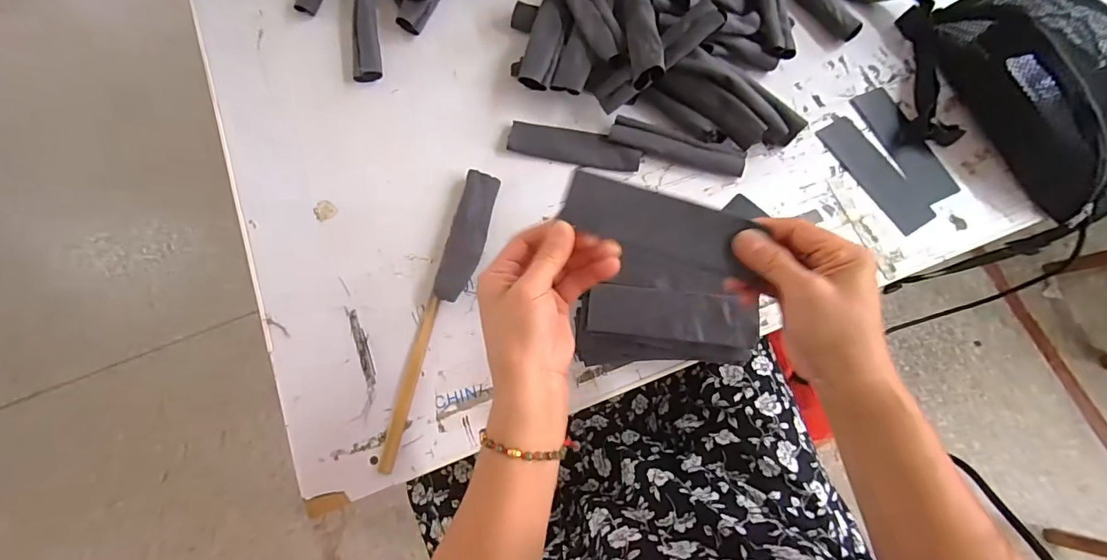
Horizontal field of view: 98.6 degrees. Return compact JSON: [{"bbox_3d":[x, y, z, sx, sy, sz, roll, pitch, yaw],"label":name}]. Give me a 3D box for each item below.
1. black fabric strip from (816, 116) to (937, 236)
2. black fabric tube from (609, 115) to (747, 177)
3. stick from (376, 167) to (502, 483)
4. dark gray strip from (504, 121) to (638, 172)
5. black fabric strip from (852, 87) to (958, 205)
[{"bbox_3d":[0.359,-0.120,0.527,0.049,0.005,0.146,-30,77,-6],"label":"black fabric strip"},{"bbox_3d":[0.138,-0.148,0.531,0.147,0.018,0.033,17,76,5],"label":"black fabric tube"},{"bbox_3d":[-0.114,0.031,0.484,0.037,0.017,0.313,15,76,5],"label":"stick"},{"bbox_3d":[0.024,-0.149,0.533,0.145,0.013,0.039,14,76,5],"label":"dark gray strip"},{"bbox_3d":[0.397,-0.154,0.538,0.047,0.006,0.147,-25,76,-5],"label":"black fabric strip"}]

